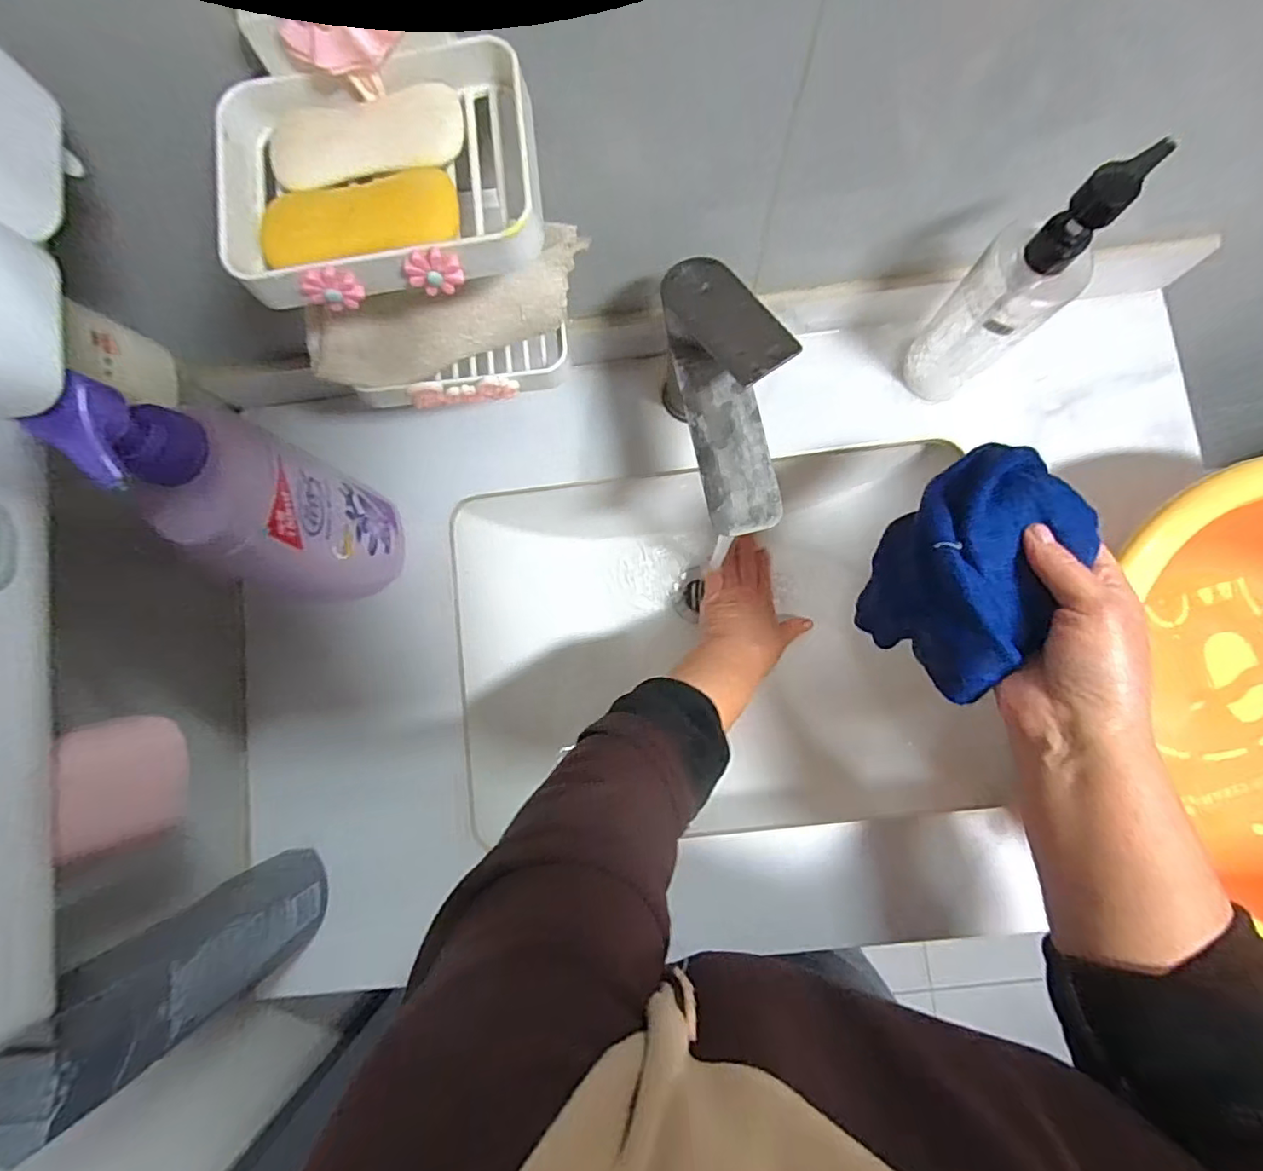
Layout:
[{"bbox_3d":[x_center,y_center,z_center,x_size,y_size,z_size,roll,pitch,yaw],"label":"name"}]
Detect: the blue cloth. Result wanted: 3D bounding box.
[{"bbox_3d":[0.203,-0.011,0.361,0.089,0.096,0.134,38,87,6],"label":"blue cloth"}]

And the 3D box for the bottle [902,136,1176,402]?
[{"bbox_3d":[0.245,-0.186,0.378,0.053,0.198,0.059,-42,83,-2],"label":"bottle"}]

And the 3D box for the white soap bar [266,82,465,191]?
[{"bbox_3d":[-0.113,-0.189,0.244,0.083,0.010,0.036,-3,83,3],"label":"white soap bar"}]

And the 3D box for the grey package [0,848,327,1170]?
[{"bbox_3d":[-0.255,0.225,0.346,0.034,0.206,0.065,17,85,5],"label":"grey package"}]

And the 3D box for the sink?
[{"bbox_3d":[0.076,0.046,0.538,0.429,0.142,0.340,-7,83,2],"label":"sink"}]

